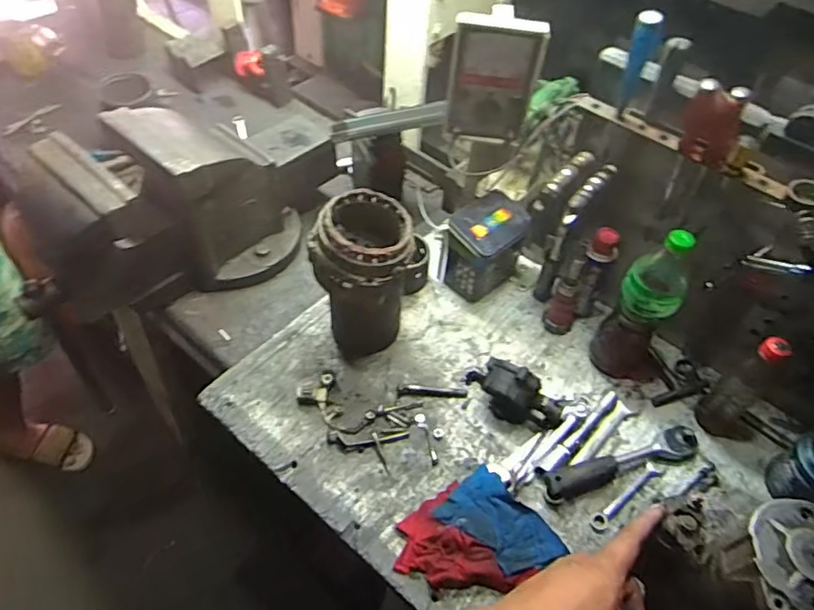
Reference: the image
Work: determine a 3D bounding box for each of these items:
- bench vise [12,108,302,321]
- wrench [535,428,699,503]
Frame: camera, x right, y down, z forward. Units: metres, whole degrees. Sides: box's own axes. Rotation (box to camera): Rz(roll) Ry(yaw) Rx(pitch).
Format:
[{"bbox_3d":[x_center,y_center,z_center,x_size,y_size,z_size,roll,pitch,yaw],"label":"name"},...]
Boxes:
[{"bbox_3d":[-0.400,-0.146,0.932,0.437,0.262,0.204,-30,60,-26],"label":"bench vise"},{"bbox_3d":[0.299,0.214,0.805,0.243,0.033,0.048,-13,54,-15],"label":"wrench"}]

